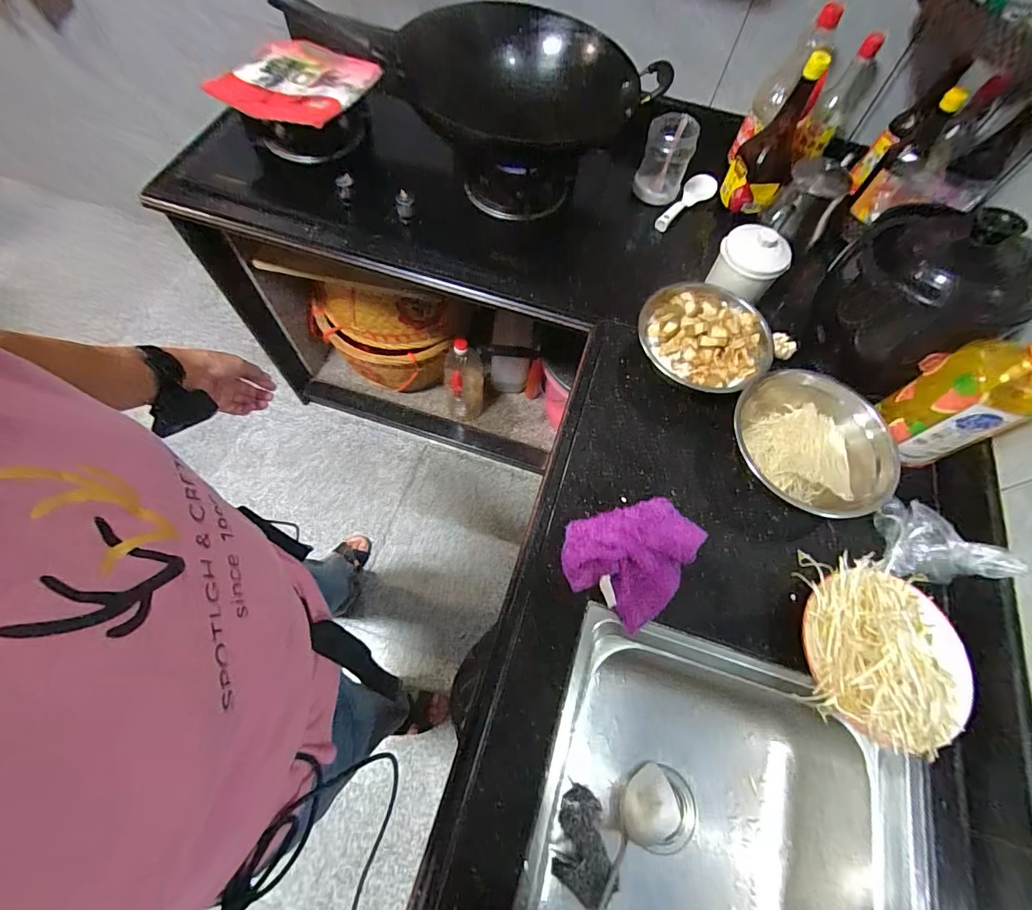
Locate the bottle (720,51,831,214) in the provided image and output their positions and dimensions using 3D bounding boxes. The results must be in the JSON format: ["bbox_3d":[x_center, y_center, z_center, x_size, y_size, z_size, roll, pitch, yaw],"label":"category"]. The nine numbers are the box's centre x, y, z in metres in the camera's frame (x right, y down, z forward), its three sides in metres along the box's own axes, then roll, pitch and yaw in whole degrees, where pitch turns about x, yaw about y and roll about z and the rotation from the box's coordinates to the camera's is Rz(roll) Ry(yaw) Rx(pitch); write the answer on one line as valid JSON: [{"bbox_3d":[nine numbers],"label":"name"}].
[{"bbox_3d":[0.482,-0.589,0.838,0.105,0.236,0.100,26,67,8],"label":"bottle"}]

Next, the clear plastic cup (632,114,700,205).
[{"bbox_3d":[0.306,-0.610,0.923,0.102,0.134,0.114,16,66,4],"label":"clear plastic cup"}]

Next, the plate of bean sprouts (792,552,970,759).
[{"bbox_3d":[0.454,0.242,0.561,0.178,0.086,0.214,18,66,5],"label":"plate of bean sprouts"}]

